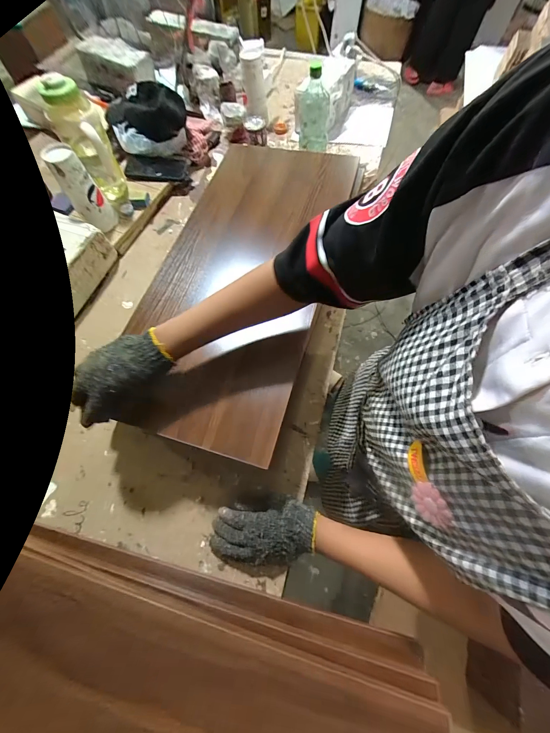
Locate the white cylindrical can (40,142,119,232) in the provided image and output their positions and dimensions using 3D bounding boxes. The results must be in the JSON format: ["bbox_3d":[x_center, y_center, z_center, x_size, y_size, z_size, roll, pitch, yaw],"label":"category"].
[{"bbox_3d":[-0.465,-0.425,0.684,0.075,0.167,0.070,-1,62,1],"label":"white cylindrical can"}]

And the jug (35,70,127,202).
[{"bbox_3d":[-0.460,-0.542,0.717,0.096,0.253,0.123,-29,65,-13],"label":"jug"}]

